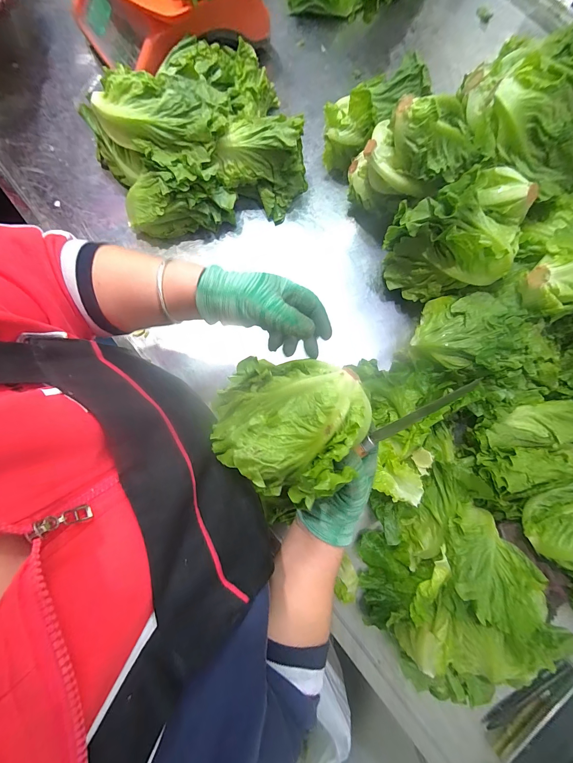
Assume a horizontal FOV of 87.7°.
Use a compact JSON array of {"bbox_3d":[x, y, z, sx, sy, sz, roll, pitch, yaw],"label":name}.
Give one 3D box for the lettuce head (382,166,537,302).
[{"bbox_3d":[0.227,-0.184,0.413,0.157,0.129,0.125,-11,80,-2],"label":"lettuce head"}]

